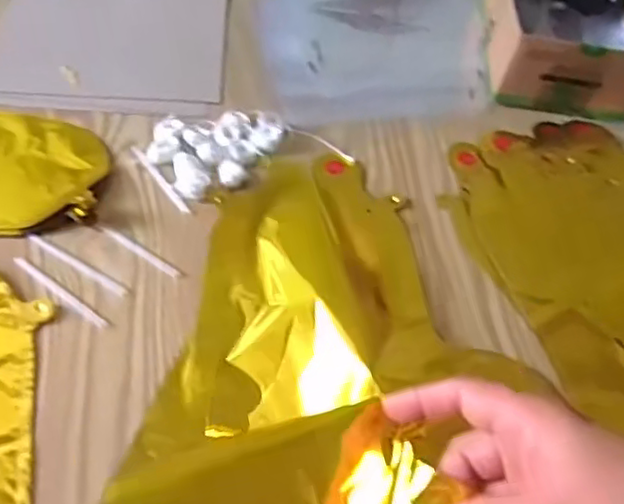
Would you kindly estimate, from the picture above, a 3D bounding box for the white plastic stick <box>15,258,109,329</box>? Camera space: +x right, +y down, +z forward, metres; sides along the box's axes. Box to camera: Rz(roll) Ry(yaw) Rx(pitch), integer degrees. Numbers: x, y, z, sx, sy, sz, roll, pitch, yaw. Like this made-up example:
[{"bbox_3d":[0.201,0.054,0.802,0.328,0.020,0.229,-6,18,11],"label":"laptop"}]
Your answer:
[{"bbox_3d":[-0.161,0.025,0.418,0.080,0.004,0.007,31,55,18],"label":"white plastic stick"}]

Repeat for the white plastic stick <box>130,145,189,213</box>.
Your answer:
[{"bbox_3d":[-0.114,-0.055,0.488,0.006,0.004,0.082,-27,59,-25],"label":"white plastic stick"}]

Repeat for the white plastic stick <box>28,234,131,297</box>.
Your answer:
[{"bbox_3d":[-0.155,0.007,0.434,0.082,0.004,0.008,28,54,16],"label":"white plastic stick"}]

